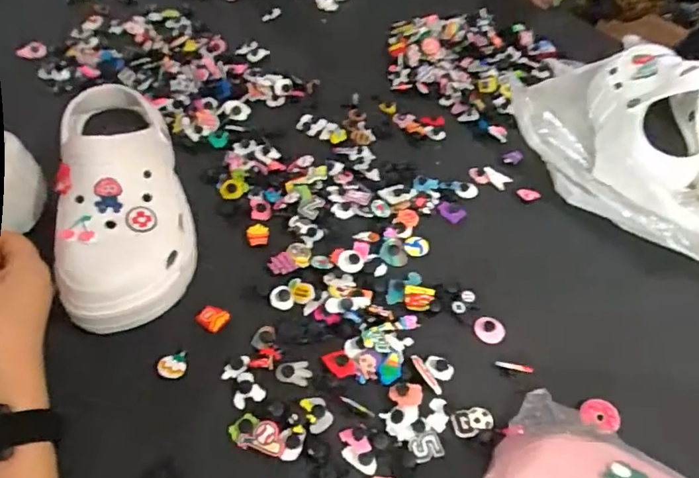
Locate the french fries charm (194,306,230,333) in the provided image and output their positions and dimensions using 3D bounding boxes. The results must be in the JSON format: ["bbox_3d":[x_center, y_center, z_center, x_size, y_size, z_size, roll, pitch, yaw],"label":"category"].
[{"bbox_3d":[-0.122,0.070,0.470,0.025,0.006,0.022,27,54,16],"label":"french fries charm"}]

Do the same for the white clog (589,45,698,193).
[{"bbox_3d":[0.371,-0.177,0.634,0.115,0.103,0.224,15,52,6],"label":"white clog"}]

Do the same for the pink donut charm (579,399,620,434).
[{"bbox_3d":[0.211,0.149,0.444,0.029,0.007,0.031,3,51,-3],"label":"pink donut charm"}]

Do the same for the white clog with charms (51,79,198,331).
[{"bbox_3d":[-0.211,-0.043,0.487,0.110,0.104,0.248,-9,53,-13],"label":"white clog with charms"}]

